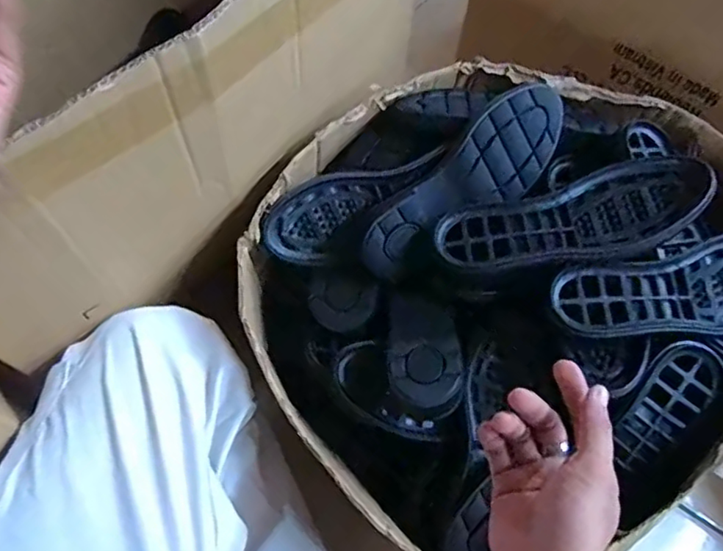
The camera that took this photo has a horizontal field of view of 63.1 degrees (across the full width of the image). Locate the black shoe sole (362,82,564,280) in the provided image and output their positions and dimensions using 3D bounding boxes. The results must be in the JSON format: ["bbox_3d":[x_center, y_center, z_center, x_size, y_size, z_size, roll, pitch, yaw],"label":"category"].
[{"bbox_3d":[0.107,-0.088,0.583,0.251,0.037,0.099,-40,112,-4],"label":"black shoe sole"}]

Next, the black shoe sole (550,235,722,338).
[{"bbox_3d":[0.294,0.012,0.525,0.233,0.040,0.084,-10,65,-7],"label":"black shoe sole"}]

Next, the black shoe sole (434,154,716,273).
[{"bbox_3d":[0.192,-0.054,0.542,0.239,0.027,0.088,-13,64,3],"label":"black shoe sole"}]

